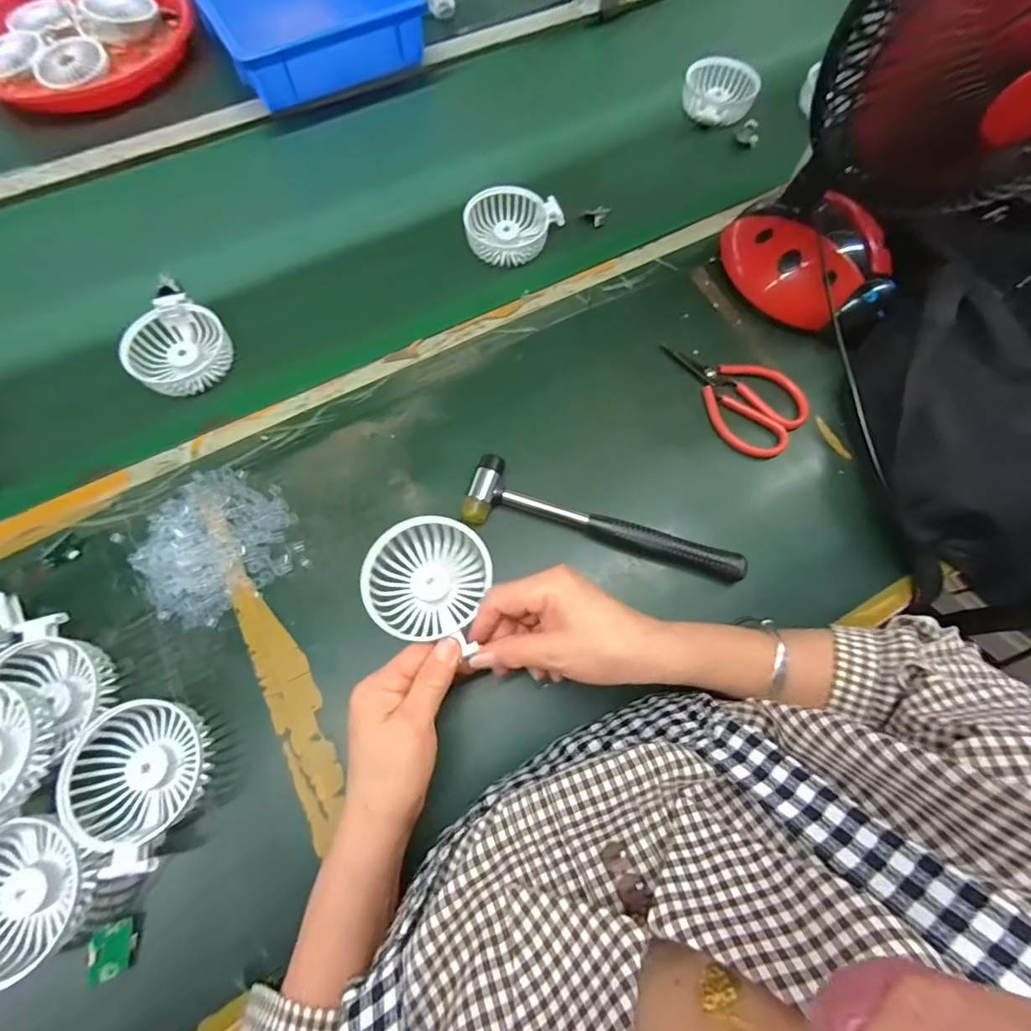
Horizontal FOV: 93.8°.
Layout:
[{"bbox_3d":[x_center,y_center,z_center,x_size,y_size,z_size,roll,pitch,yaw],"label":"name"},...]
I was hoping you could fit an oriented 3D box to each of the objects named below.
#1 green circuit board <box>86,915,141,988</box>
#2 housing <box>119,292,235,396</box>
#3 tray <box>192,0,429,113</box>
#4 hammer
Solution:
[{"bbox_3d":[-0.263,0.285,0.316,0.024,0.004,0.030,-5,78,-48],"label":"green circuit board"},{"bbox_3d":[-0.329,-0.165,0.470,0.089,0.028,0.092,-37,75,-13],"label":"housing"},{"bbox_3d":[-0.306,-0.708,0.653,0.242,0.063,0.353,-31,73,-12],"label":"tray"},{"bbox_3d":[0.076,0.003,0.420,0.235,0.030,0.060,12,70,3],"label":"hammer"}]

